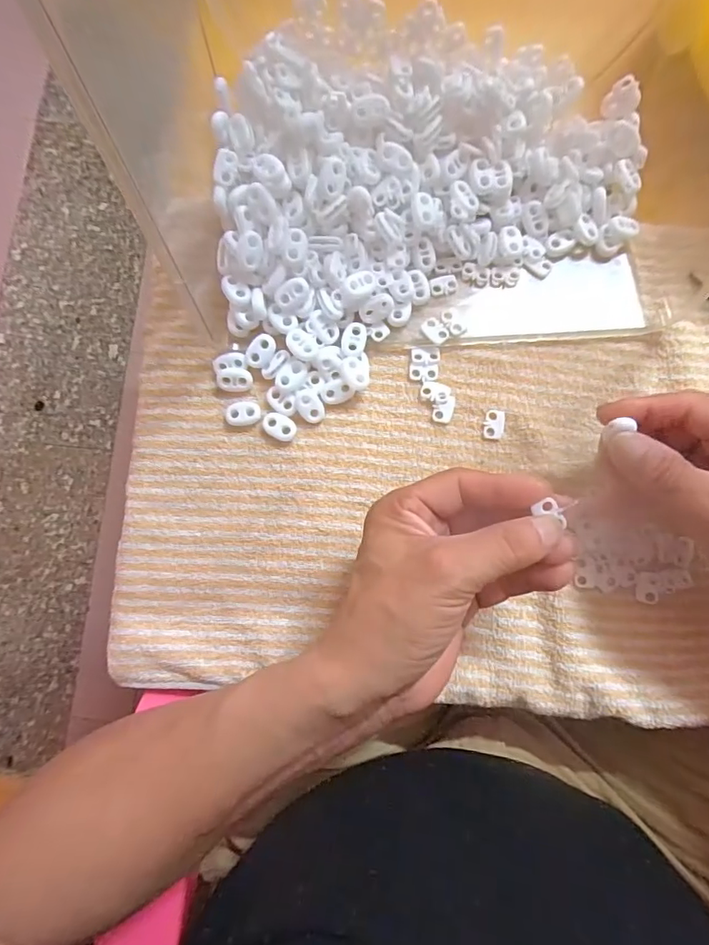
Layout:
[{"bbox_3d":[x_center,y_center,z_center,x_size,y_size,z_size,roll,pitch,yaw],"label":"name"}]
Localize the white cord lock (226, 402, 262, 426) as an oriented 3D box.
[{"bbox_3d":[-0.071,-0.038,0.322,0.021,0.007,0.015,-9,81,0],"label":"white cord lock"}]

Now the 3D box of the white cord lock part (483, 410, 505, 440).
[{"bbox_3d":[0.089,-0.031,0.317,0.013,0.004,0.019,6,81,3],"label":"white cord lock part"}]

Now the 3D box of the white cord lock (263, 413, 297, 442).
[{"bbox_3d":[-0.048,-0.029,0.320,0.022,0.005,0.015,27,83,6],"label":"white cord lock"}]

